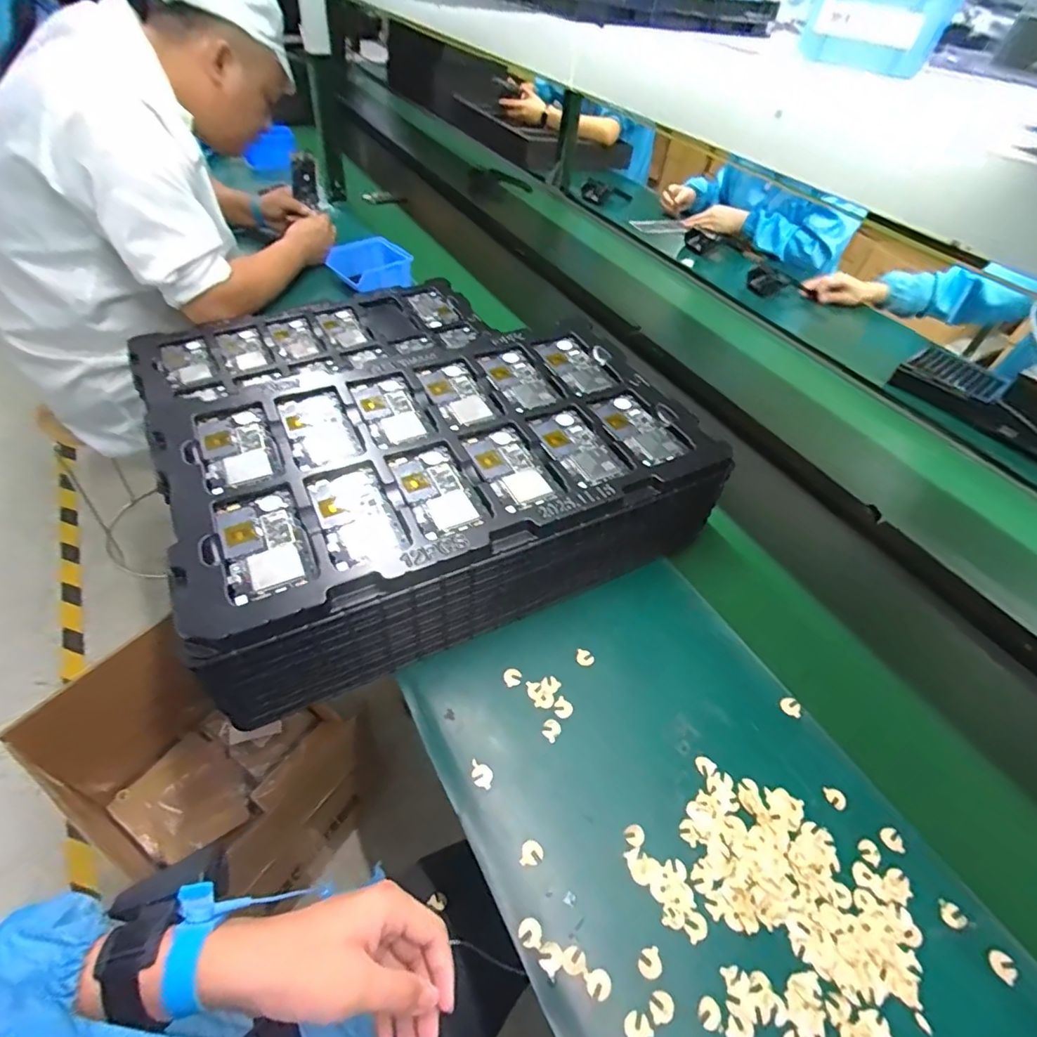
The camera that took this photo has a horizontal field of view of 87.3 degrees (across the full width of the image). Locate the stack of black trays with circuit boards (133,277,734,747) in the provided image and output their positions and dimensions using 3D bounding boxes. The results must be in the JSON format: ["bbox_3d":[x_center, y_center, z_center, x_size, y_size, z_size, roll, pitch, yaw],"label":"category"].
[{"bbox_3d":[-0.082,-0.039,0.637,0.549,0.155,0.329,-18,53,-23],"label":"stack of black trays with circuit boards"}]

